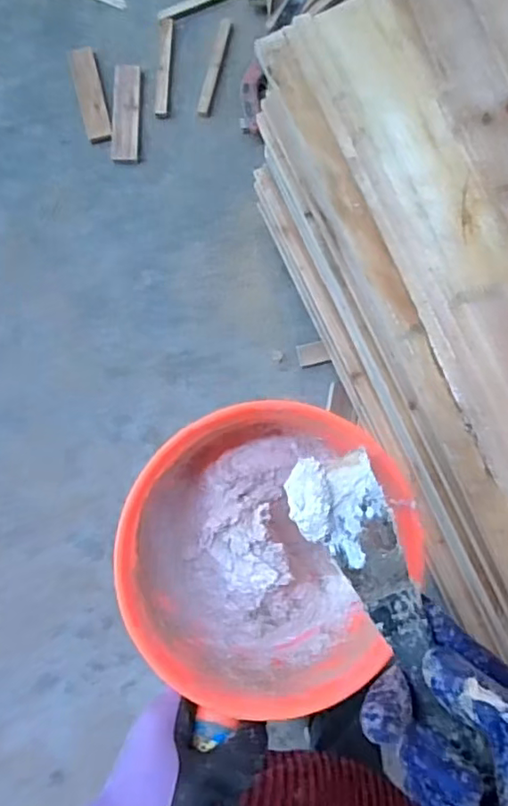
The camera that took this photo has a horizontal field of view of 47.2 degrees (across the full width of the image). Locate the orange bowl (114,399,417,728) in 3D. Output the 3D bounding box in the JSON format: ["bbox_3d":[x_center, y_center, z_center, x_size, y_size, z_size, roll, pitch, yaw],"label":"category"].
[{"bbox_3d":[0.007,0.099,0.409,0.182,0.100,0.189,17,86,-1],"label":"orange bowl"}]

